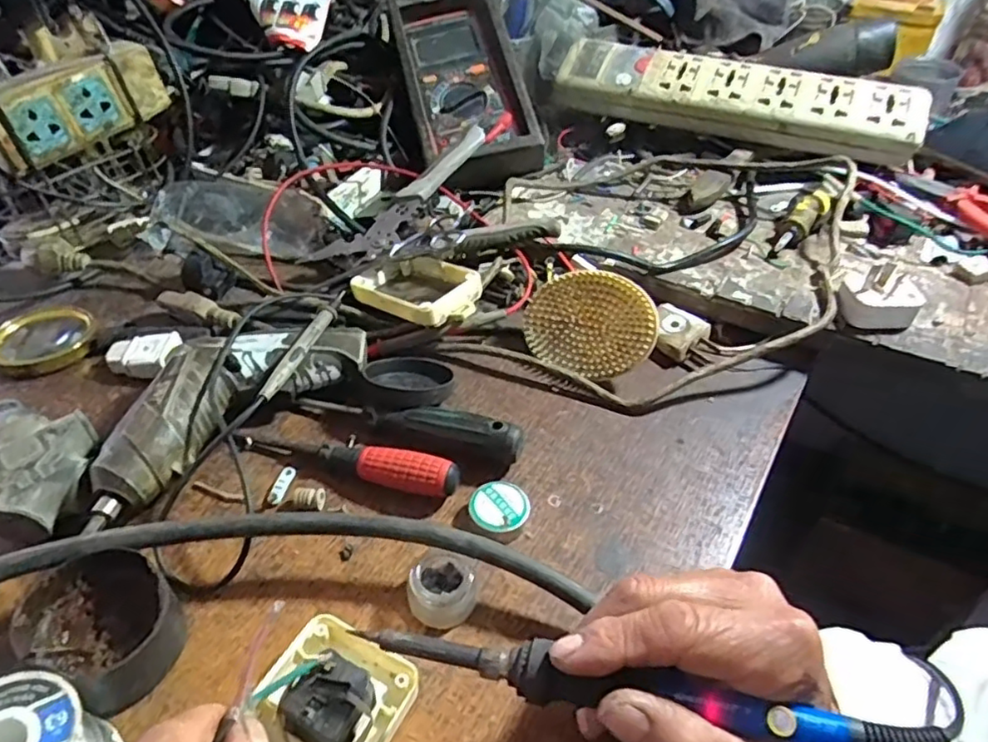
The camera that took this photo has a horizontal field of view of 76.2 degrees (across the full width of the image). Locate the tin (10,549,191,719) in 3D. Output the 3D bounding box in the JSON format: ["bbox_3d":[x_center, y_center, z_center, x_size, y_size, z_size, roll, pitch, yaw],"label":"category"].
[{"bbox_3d":[-0.177,0.116,0.289,0.060,0.033,0.055,0,44,0],"label":"tin"}]

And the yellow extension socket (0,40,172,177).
[{"bbox_3d":[-0.320,-0.205,0.480,0.032,0.054,0.134,24,49,23],"label":"yellow extension socket"}]

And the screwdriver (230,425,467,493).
[{"bbox_3d":[-0.090,0.051,0.373,0.143,0.020,0.022,12,46,12],"label":"screwdriver"}]

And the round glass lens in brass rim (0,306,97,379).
[{"bbox_3d":[-0.321,-0.023,0.448,0.056,0.018,0.067,33,53,29],"label":"round glass lens in brass rim"}]

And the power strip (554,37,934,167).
[{"bbox_3d":[0.239,-0.278,0.641,0.352,0.053,0.083,15,46,15],"label":"power strip"}]

